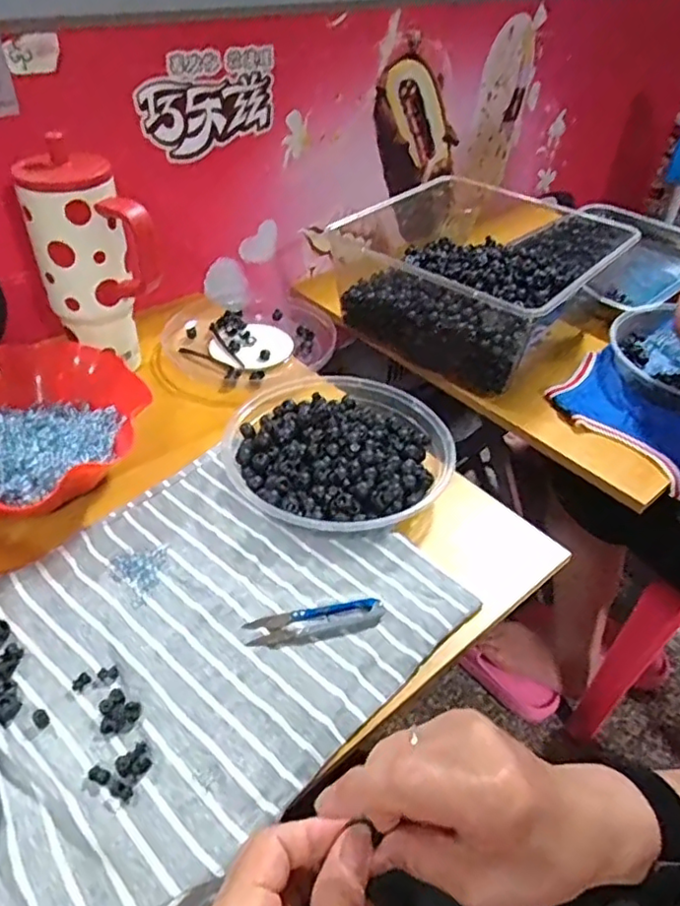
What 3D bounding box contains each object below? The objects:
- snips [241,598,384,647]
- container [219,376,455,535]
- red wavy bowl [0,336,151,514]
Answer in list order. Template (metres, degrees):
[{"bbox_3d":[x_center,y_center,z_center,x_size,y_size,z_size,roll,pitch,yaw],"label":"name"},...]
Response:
[{"bbox_3d":[-0.017,0.124,0.453,0.099,0.008,0.026,-9,43,-13],"label":"snips"},{"bbox_3d":[-0.003,-0.005,0.572,0.192,0.042,0.208,2,41,-2],"label":"container"},{"bbox_3d":[-0.286,-0.014,0.551,0.224,0.058,0.225,28,47,25],"label":"red wavy bowl"}]

